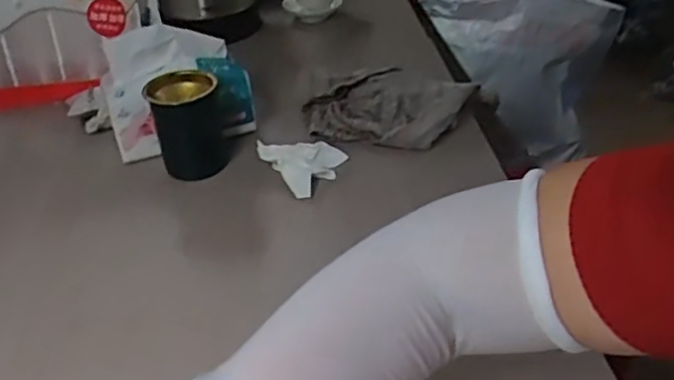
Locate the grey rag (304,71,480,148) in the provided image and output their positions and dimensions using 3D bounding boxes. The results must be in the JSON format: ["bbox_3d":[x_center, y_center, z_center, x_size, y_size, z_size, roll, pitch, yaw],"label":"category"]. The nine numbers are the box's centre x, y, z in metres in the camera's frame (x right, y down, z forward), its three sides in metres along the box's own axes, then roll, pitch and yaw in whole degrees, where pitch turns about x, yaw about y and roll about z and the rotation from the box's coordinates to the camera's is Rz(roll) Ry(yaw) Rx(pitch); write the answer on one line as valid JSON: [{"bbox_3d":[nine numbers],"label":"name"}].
[{"bbox_3d":[0.065,-0.100,0.759,0.206,0.040,0.113,-4,36,-1],"label":"grey rag"}]

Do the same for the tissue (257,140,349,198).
[{"bbox_3d":[-0.043,-0.036,0.705,0.081,0.035,0.079,21,42,30],"label":"tissue"}]

